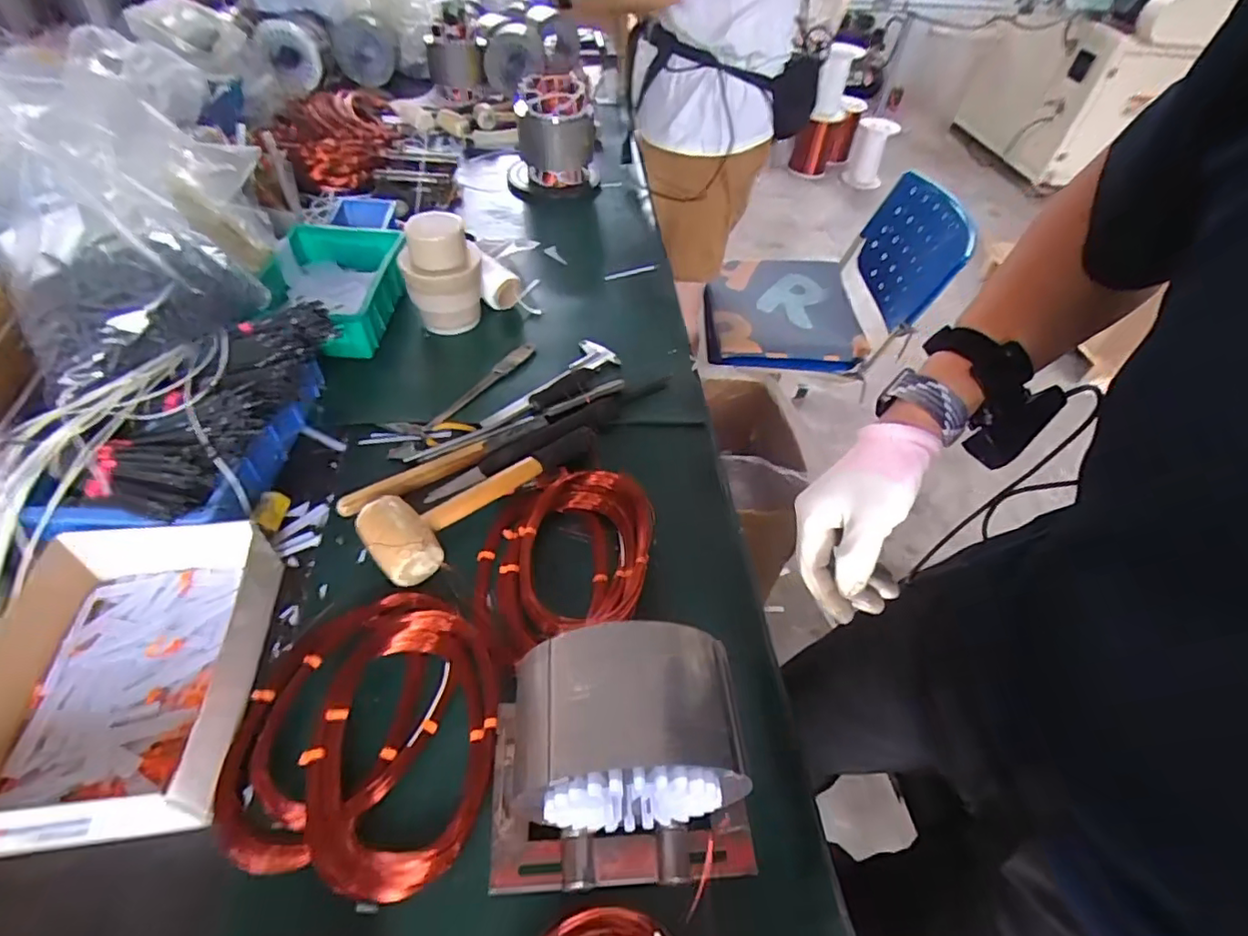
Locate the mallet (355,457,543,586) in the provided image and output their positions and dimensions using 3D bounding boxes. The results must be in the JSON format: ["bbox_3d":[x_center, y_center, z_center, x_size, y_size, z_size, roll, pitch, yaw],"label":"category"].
[{"bbox_3d":[-0.170,0.047,0.634,0.207,0.060,0.097,-22,54,-24],"label":"mallet"}]

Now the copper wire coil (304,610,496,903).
[{"bbox_3d":[-0.185,0.226,0.496,0.145,0.025,0.218,-5,49,-11],"label":"copper wire coil"}]

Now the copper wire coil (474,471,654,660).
[{"bbox_3d":[-0.063,0.092,0.621,0.174,0.031,0.227,11,48,3],"label":"copper wire coil"}]

